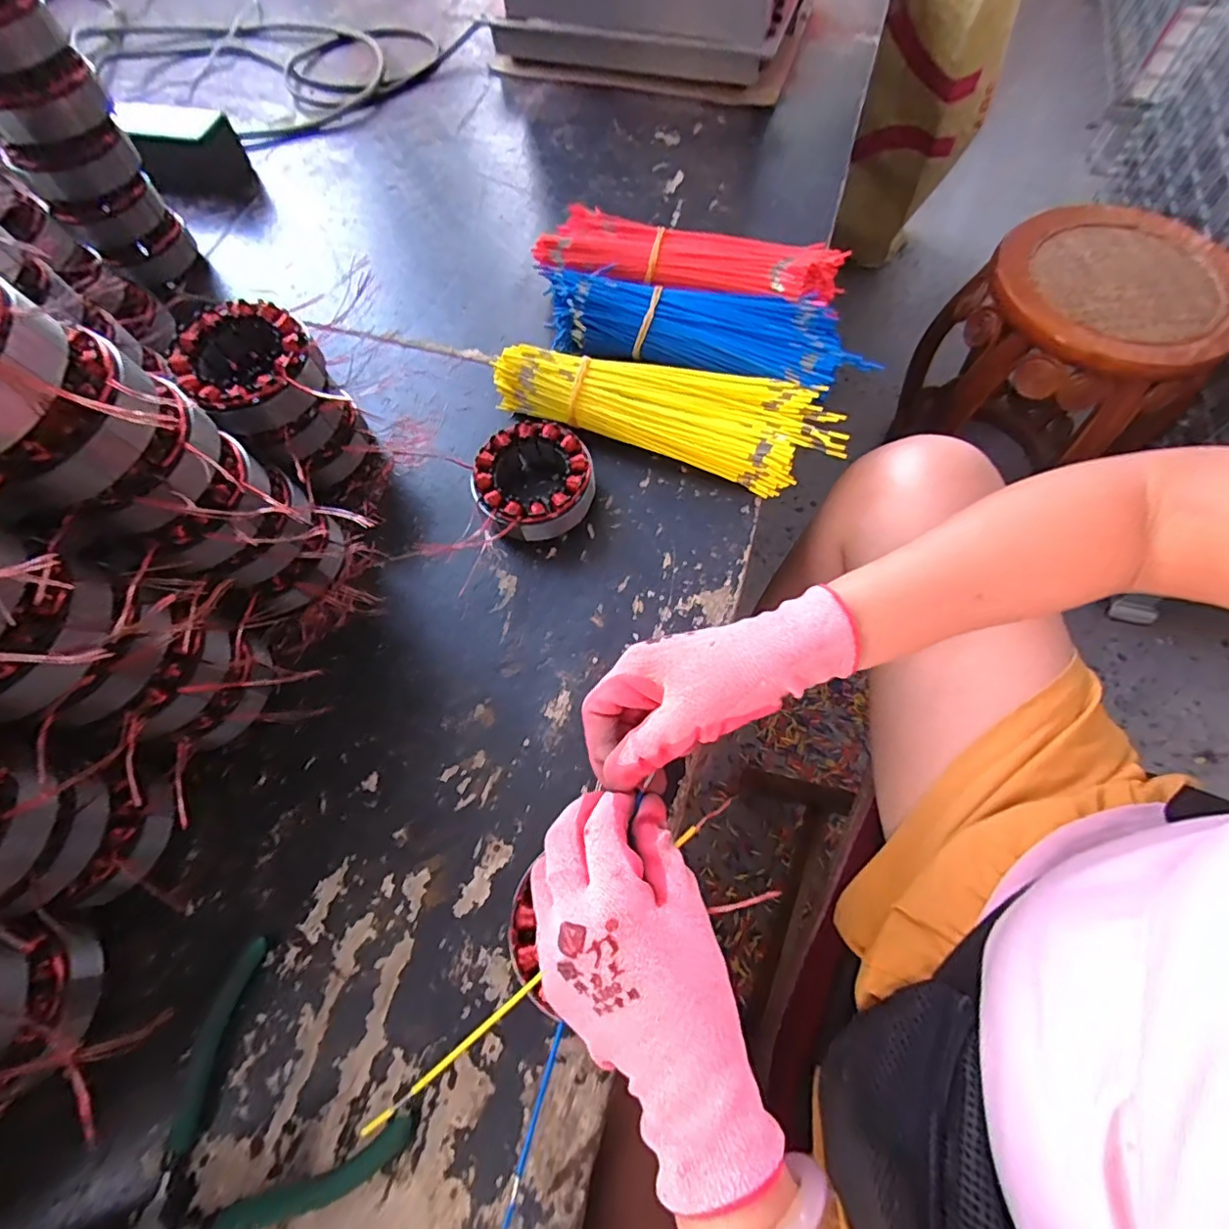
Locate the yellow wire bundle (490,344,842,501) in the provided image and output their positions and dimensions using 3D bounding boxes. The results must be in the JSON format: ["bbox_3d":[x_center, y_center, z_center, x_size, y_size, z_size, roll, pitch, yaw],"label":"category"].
[{"bbox_3d":[0.041,-0.163,0.447,0.266,0.043,0.082,16,68,8],"label":"yellow wire bundle"}]

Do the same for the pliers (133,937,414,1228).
[{"bbox_3d":[-0.196,0.273,0.289,0.134,0.008,0.130,36,72,15],"label":"pliers"}]

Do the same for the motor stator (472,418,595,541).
[{"bbox_3d":[-0.062,-0.099,0.429,0.086,0.039,0.085,-1,67,1],"label":"motor stator"}]

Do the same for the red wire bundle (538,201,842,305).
[{"bbox_3d":[0.067,-0.313,0.509,0.267,0.045,0.081,14,68,7],"label":"red wire bundle"}]

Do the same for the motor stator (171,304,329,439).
[{"bbox_3d":[-0.241,-0.164,0.378,0.083,0.034,0.091,-1,67,1],"label":"motor stator"}]

